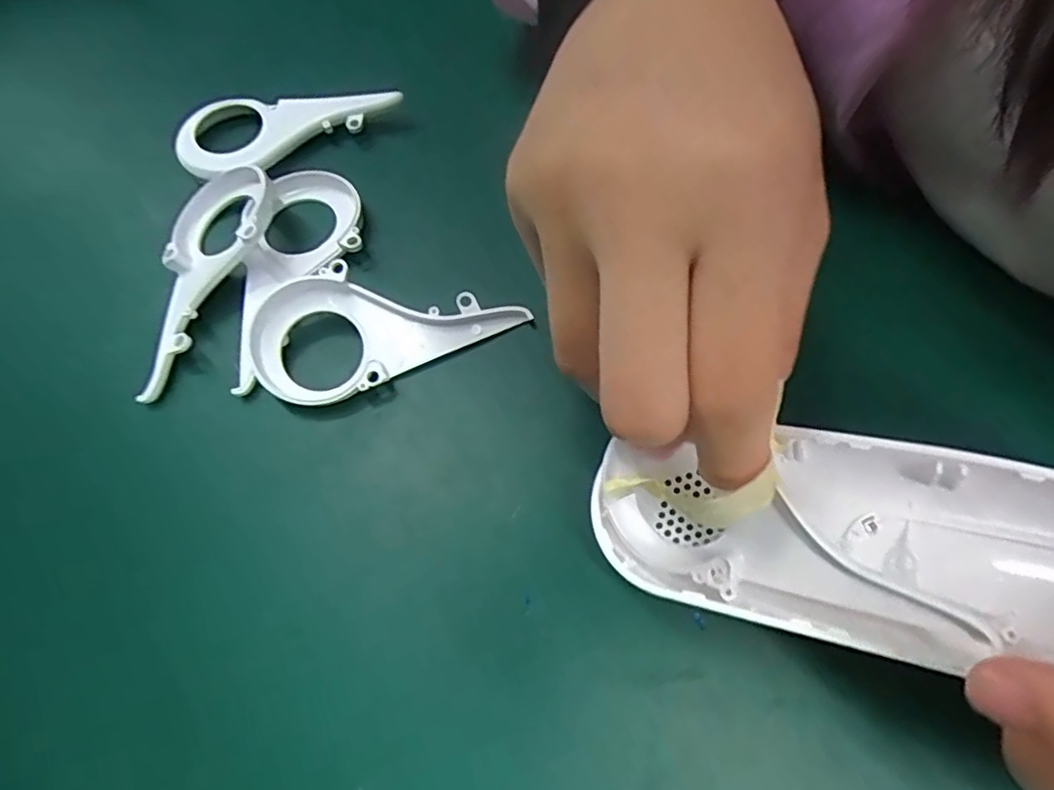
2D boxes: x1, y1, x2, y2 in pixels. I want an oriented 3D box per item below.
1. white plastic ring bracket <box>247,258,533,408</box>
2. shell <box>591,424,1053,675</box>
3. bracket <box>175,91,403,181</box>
[{"bbox_3d":[-0.052,-0.027,0.215,0.088,0.017,0.044,-27,67,-11],"label":"white plastic ring bracket"},{"bbox_3d":[0.096,0.039,0.155,0.158,0.026,0.050,5,64,14],"label":"shell"},{"bbox_3d":[-0.101,-0.116,0.259,0.092,0.010,0.037,-14,65,-5],"label":"bracket"}]

